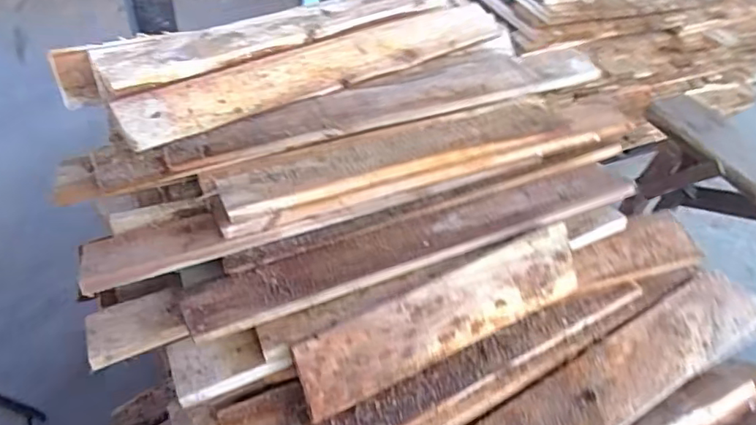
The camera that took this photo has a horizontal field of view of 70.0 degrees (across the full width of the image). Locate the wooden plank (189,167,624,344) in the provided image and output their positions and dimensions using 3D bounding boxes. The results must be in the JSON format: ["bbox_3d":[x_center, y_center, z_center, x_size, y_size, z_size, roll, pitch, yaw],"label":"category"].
[{"bbox_3d":[0.051,0.029,0.575,0.500,0.014,0.076,-15,41,-14],"label":"wooden plank"}]

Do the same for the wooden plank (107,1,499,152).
[{"bbox_3d":[-0.058,-0.188,0.681,0.511,0.016,0.075,-26,71,-25],"label":"wooden plank"}]

